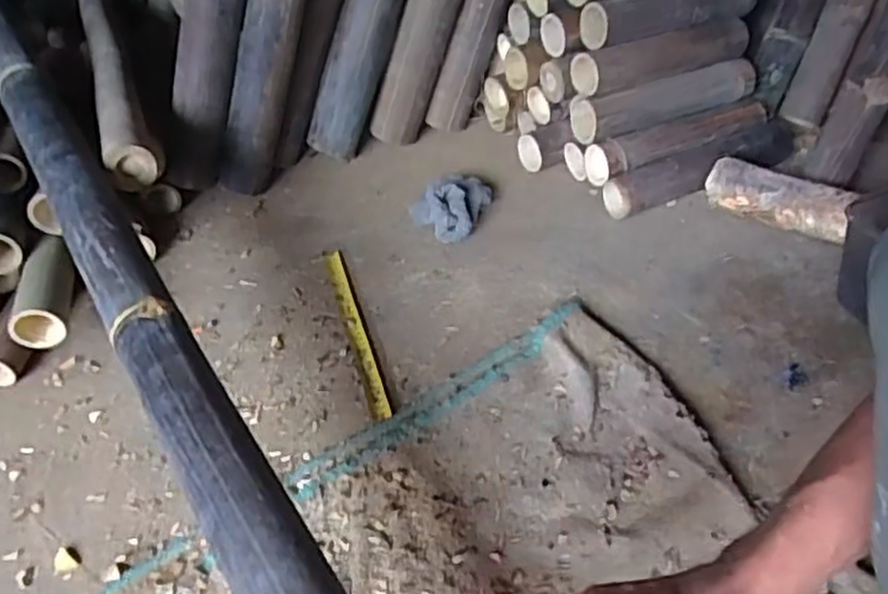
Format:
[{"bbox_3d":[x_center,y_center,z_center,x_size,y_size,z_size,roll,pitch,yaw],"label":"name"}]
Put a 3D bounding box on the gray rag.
[{"bbox_3d":[0.020,-0.127,1.002,0.115,0.059,0.089,-22,42,-17],"label":"gray rag"}]

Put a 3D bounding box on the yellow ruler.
[{"bbox_3d":[-0.105,0.031,0.876,0.021,0.010,0.292,-15,41,-10],"label":"yellow ruler"}]

